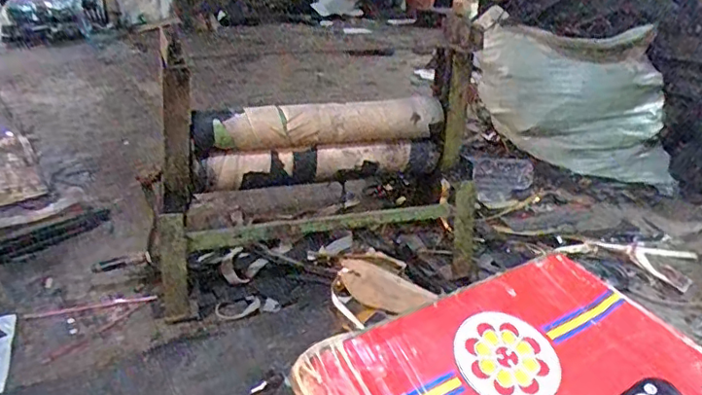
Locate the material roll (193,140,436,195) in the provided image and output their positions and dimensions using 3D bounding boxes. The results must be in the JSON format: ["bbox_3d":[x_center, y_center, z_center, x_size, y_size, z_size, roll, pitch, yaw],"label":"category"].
[{"bbox_3d":[-0.060,-0.072,1.131,0.493,0.098,0.093,-7,29,-17],"label":"material roll"}]

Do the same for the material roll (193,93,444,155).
[{"bbox_3d":[-0.051,-0.141,1.076,0.484,0.085,0.088,-13,31,-26],"label":"material roll"}]

